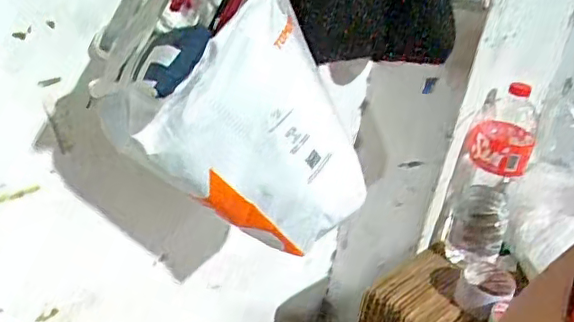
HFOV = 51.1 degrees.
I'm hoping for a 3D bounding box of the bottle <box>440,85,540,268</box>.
[{"bbox_3d":[0.325,0.018,0.956,0.093,0.293,0.105,17,32,16],"label":"bottle"}]

